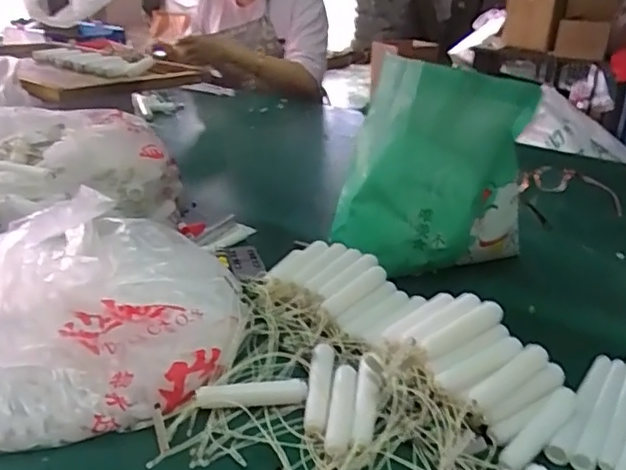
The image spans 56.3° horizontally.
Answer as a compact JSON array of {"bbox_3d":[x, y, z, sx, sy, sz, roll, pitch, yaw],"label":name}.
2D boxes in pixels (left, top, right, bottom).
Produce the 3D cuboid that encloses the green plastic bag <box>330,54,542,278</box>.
[{"bbox_3d":[0.128,-0.078,0.663,0.191,0.222,0.089,15,29,22],"label":"green plastic bag"}]

